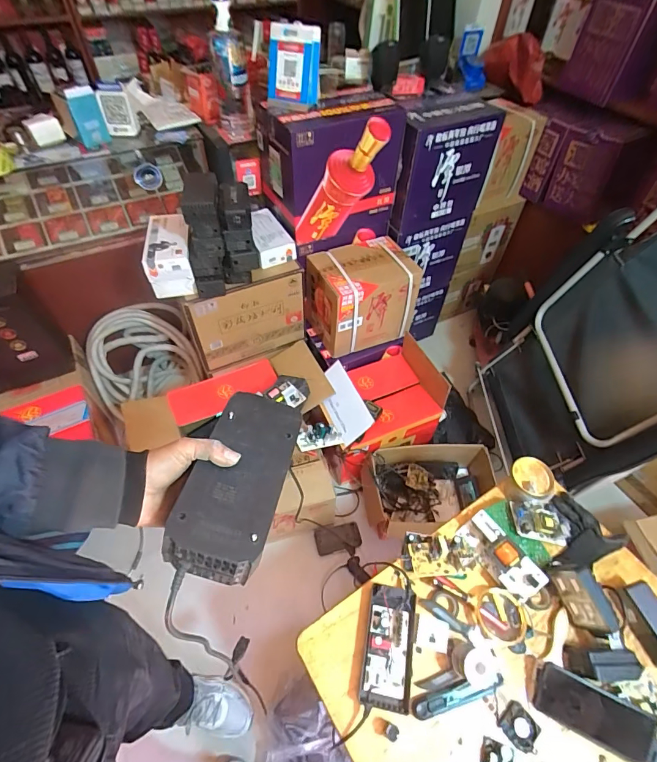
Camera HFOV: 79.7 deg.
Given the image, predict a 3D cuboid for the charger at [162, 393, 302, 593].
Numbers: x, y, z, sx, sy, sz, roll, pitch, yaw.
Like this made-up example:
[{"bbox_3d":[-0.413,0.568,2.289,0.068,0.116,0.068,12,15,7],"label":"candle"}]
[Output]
[{"bbox_3d":[-0.099,0.114,0.463,0.099,0.066,0.219,11,47,6],"label":"charger"}]

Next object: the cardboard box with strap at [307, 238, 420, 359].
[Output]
[{"bbox_3d":[0.114,-0.286,1.395,0.344,0.304,0.217,-19,56,-15],"label":"cardboard box with strap"}]

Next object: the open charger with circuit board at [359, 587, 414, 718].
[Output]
[{"bbox_3d":[0.108,0.464,0.693,0.084,0.042,0.177,10,53,6],"label":"open charger with circuit board"}]

